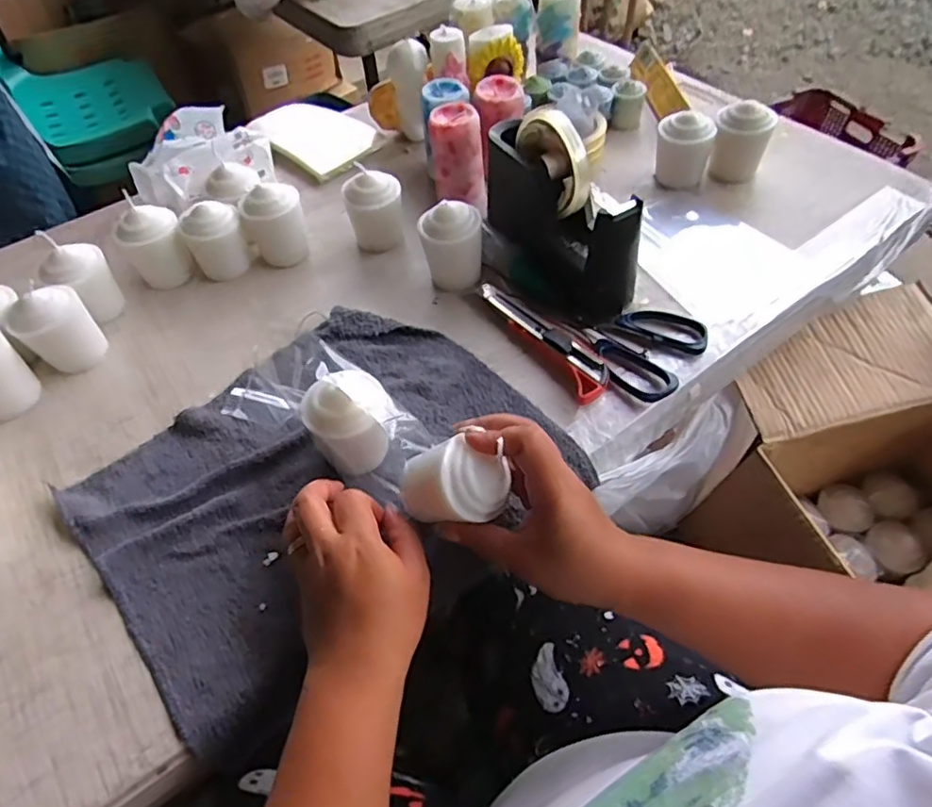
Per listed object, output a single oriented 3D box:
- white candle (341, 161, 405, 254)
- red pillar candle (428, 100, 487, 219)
[{"bbox_3d":[-0.092,-0.191,0.609,0.051,0.071,0.044,4,54,7],"label":"white candle"},{"bbox_3d":[-0.010,-0.255,0.641,0.049,0.093,0.051,-13,54,-6],"label":"red pillar candle"}]

